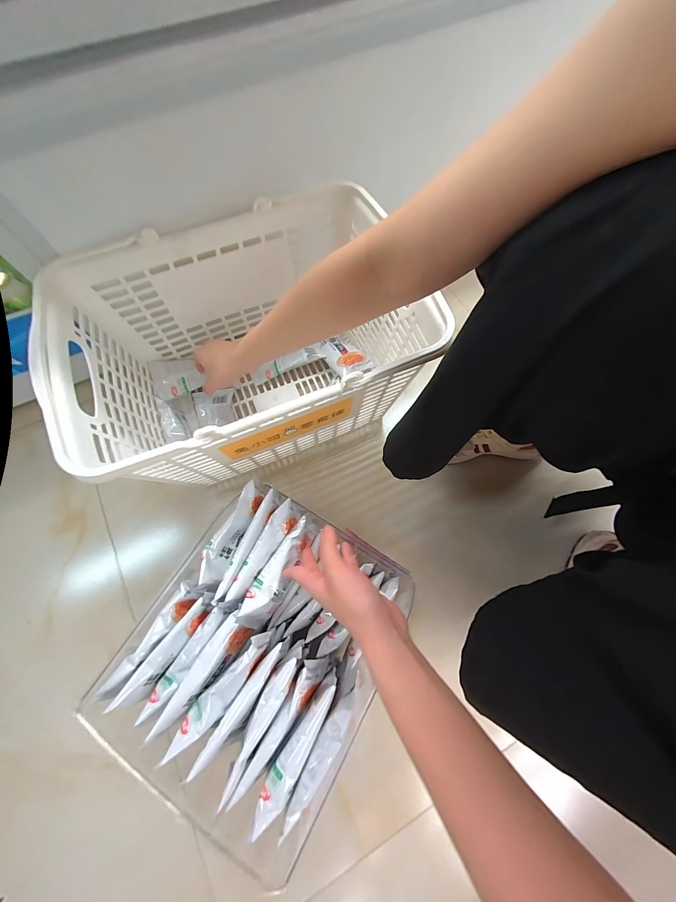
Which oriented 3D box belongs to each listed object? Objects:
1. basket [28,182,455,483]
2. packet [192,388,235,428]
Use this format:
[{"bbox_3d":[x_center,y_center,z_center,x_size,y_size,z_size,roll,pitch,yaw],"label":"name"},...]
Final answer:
[{"bbox_3d":[-0.125,-0.145,0.468,0.436,0.258,0.318,-23,76,-7],"label":"basket"},{"bbox_3d":[-0.222,-0.075,0.539,0.071,0.021,0.075,-9,75,-4],"label":"packet"}]

